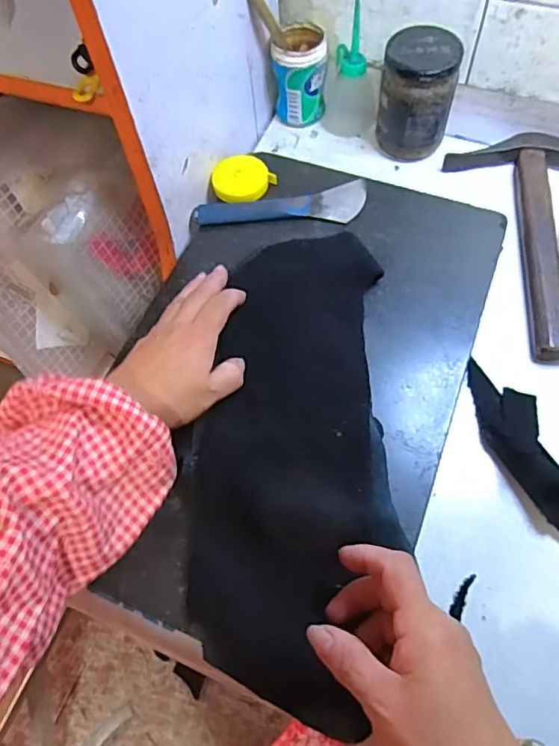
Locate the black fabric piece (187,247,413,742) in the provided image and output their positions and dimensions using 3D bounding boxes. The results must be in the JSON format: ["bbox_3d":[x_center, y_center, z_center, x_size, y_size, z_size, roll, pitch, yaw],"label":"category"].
[{"bbox_3d":[0.014,0.044,0.375,0.128,0.016,0.326,4,65,6],"label":"black fabric piece"}]

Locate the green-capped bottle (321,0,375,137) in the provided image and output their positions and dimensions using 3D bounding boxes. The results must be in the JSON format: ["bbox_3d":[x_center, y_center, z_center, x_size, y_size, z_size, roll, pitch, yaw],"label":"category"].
[{"bbox_3d":[0.069,-0.289,0.521,0.051,0.104,0.049,3,62,5],"label":"green-capped bottle"}]

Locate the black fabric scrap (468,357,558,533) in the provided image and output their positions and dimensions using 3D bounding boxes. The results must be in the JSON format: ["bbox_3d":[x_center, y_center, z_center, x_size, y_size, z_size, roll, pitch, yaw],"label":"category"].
[{"bbox_3d":[0.182,0.057,0.386,0.046,0.026,0.159,-18,62,-6],"label":"black fabric scrap"}]

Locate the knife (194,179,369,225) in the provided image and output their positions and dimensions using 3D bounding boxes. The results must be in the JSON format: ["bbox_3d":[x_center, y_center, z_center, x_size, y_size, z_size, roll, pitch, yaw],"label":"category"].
[{"bbox_3d":[0.003,-0.143,0.477,0.153,0.010,0.043,-11,62,-2],"label":"knife"}]

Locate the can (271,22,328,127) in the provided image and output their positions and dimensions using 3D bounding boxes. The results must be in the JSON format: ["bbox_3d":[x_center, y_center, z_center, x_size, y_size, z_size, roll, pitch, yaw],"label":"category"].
[{"bbox_3d":[0.020,-0.294,0.535,0.051,0.083,0.048,-1,62,3],"label":"can"}]

